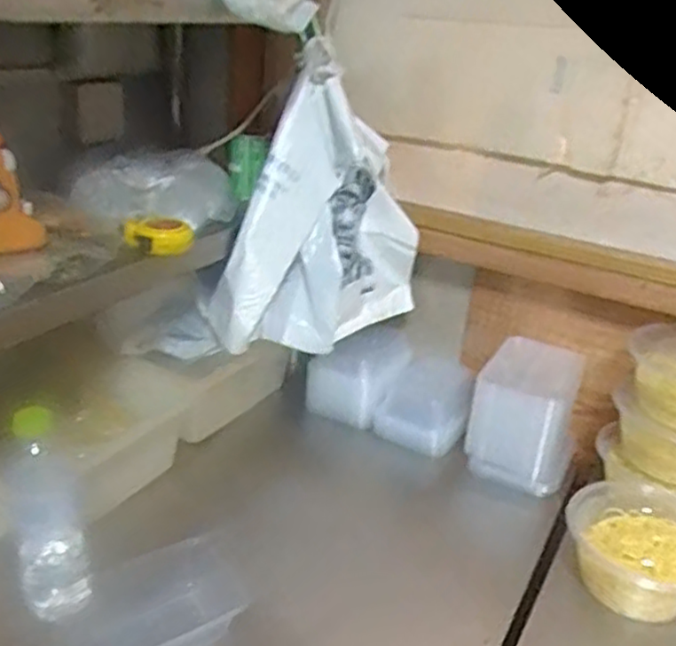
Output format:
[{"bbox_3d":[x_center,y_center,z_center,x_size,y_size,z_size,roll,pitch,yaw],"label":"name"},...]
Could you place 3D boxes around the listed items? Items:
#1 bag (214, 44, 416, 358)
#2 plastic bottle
[{"bbox_3d":[-0.035,-0.161,1.012,0.306,0.378,0.105,-16,32,-33],"label":"bag"},{"bbox_3d":[-0.284,0.184,0.692,0.060,0.199,0.069,-8,28,-20],"label":"plastic bottle"}]

